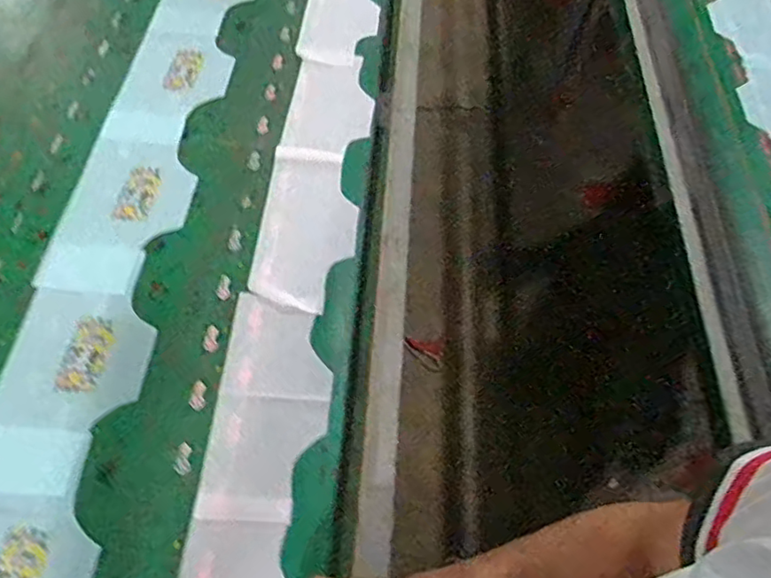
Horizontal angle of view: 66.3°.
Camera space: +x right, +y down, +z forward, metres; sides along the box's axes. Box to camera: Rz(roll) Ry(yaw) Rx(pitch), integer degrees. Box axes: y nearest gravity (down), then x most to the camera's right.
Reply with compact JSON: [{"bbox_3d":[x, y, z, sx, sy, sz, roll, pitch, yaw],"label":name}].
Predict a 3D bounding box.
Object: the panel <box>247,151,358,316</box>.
[{"bbox_3d":[-0.109,-0.097,0.844,0.133,0.006,0.277,2,58,1],"label":"panel"}]

